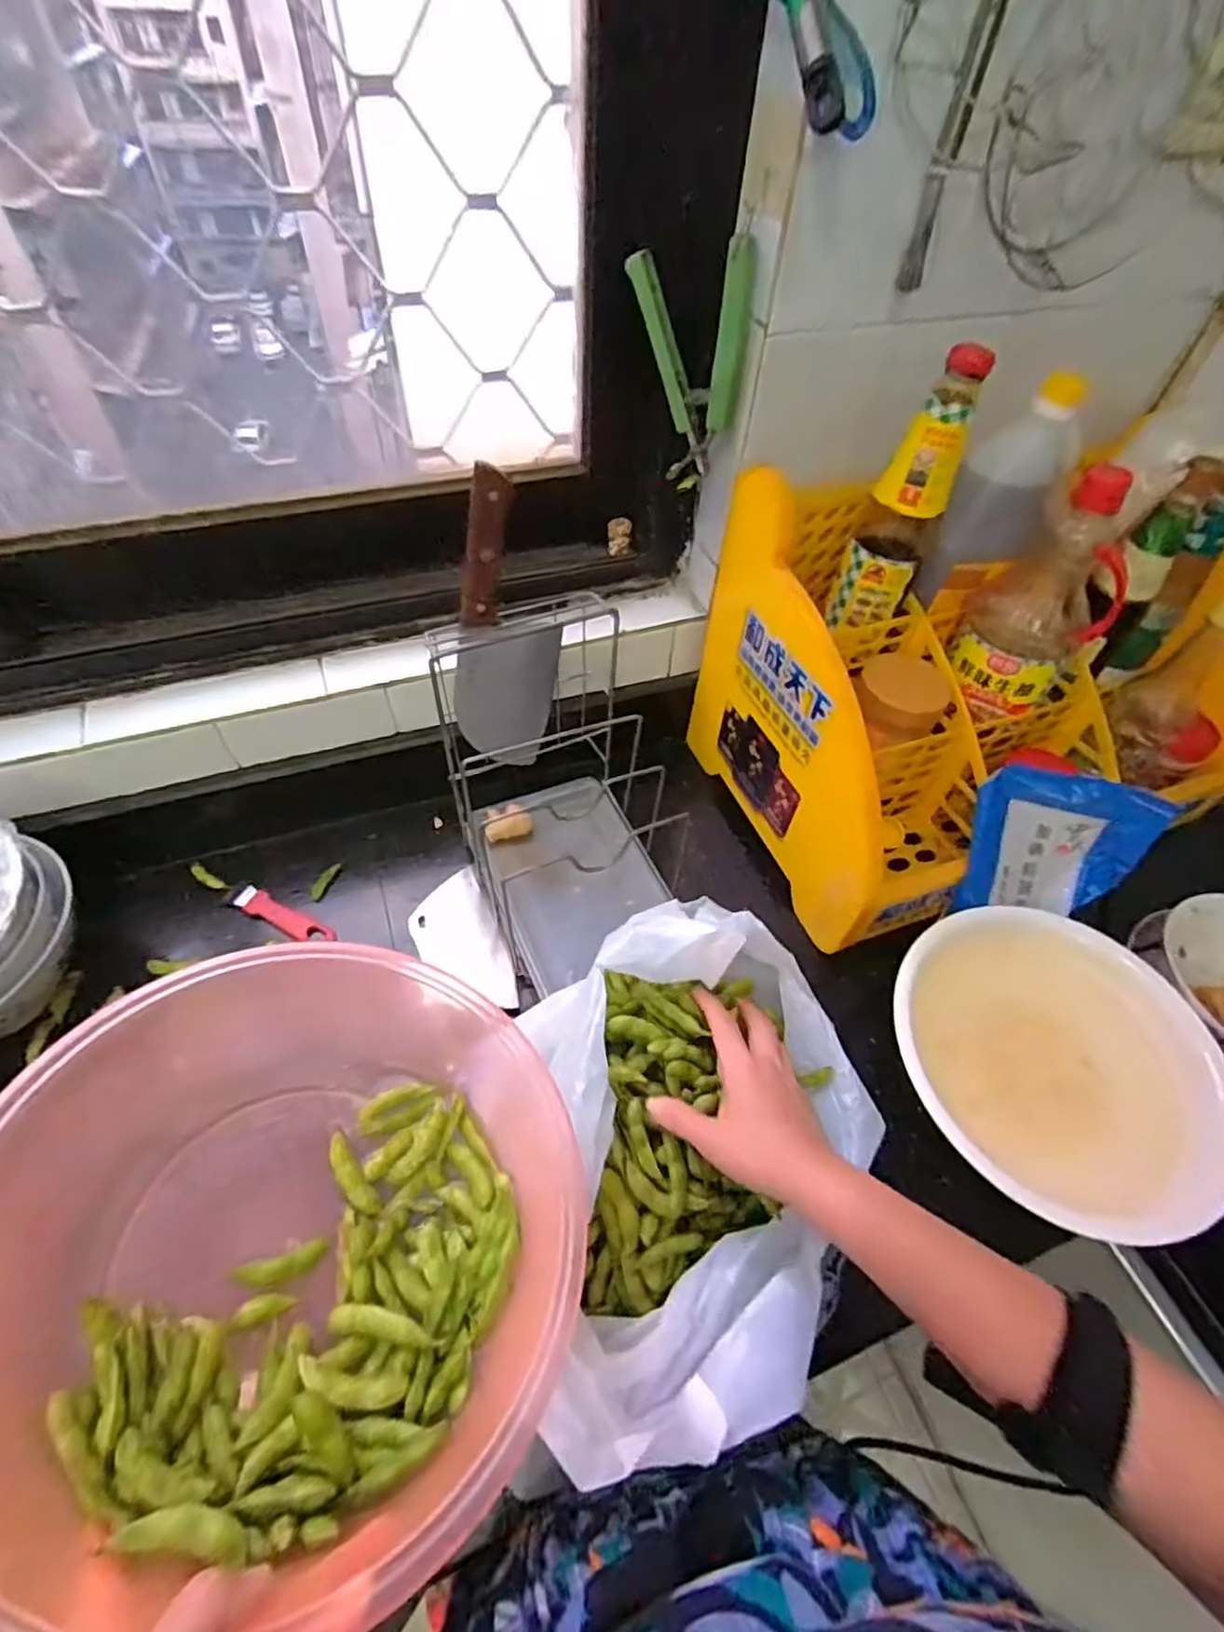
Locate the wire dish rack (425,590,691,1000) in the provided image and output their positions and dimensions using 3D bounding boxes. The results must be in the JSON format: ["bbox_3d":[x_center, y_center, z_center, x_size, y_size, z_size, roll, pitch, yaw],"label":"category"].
[{"bbox_3d":[-0.043,-0.020,0.608,0.165,0.227,0.245,-22,57,-20],"label":"wire dish rack"}]

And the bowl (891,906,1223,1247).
[{"bbox_3d":[0.358,0.207,0.561,0.251,0.083,0.241,2,52,-2],"label":"bowl"}]

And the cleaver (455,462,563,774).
[{"bbox_3d":[-0.081,-0.153,0.586,0.107,0.267,0.028,-17,50,-32],"label":"cleaver"}]

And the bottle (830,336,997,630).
[{"bbox_3d":[0.252,-0.267,0.575,0.062,0.216,0.057,23,54,13],"label":"bottle"}]

